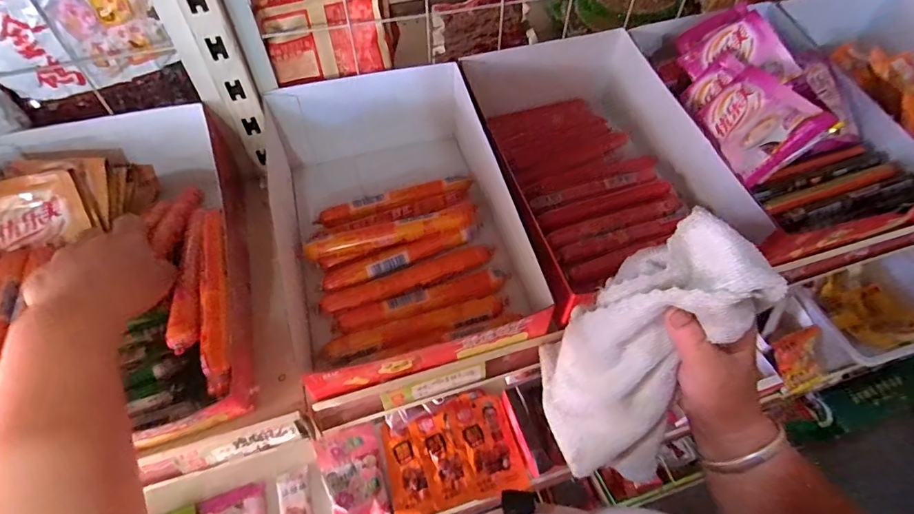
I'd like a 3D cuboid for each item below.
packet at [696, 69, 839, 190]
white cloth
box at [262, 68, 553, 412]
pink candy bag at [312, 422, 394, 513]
[{"bbox_3d":[0.271,-0.125,0.420,0.018,0.072,0.103,23,39,-32],"label":"packet"},{"bbox_3d":[0.120,0.066,0.314,0.100,0.209,0.045,29,35,18],"label":"white cloth"},{"bbox_3d":[-0.057,-0.041,0.425,0.198,0.092,0.285,-14,55,-12],"label":"box"},{"bbox_3d":[-0.150,0.330,0.685,0.089,0.029,0.147,-17,56,-14],"label":"pink candy bag"}]

